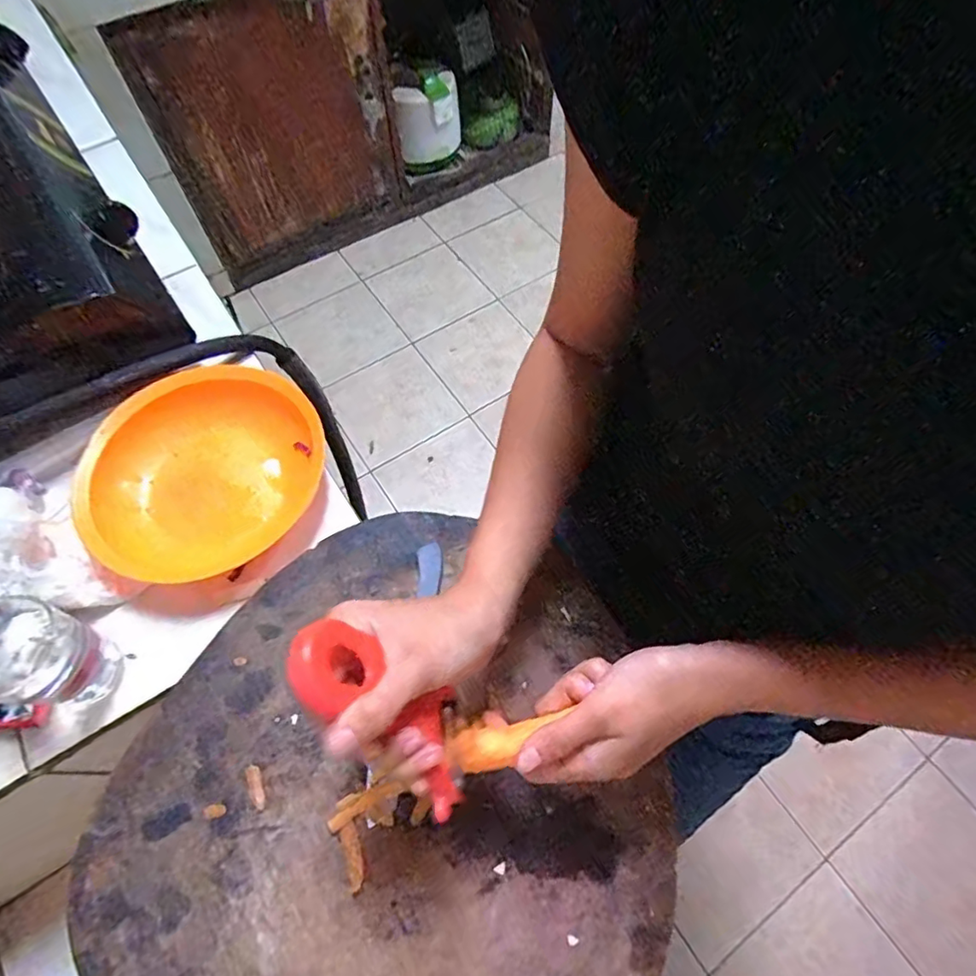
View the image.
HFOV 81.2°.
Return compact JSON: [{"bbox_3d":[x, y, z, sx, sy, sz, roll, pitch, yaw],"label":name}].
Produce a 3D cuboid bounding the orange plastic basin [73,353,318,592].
[{"bbox_3d":[-0.250,-0.020,0.509,0.165,0.052,0.212,31,67,16],"label":"orange plastic basin"}]

